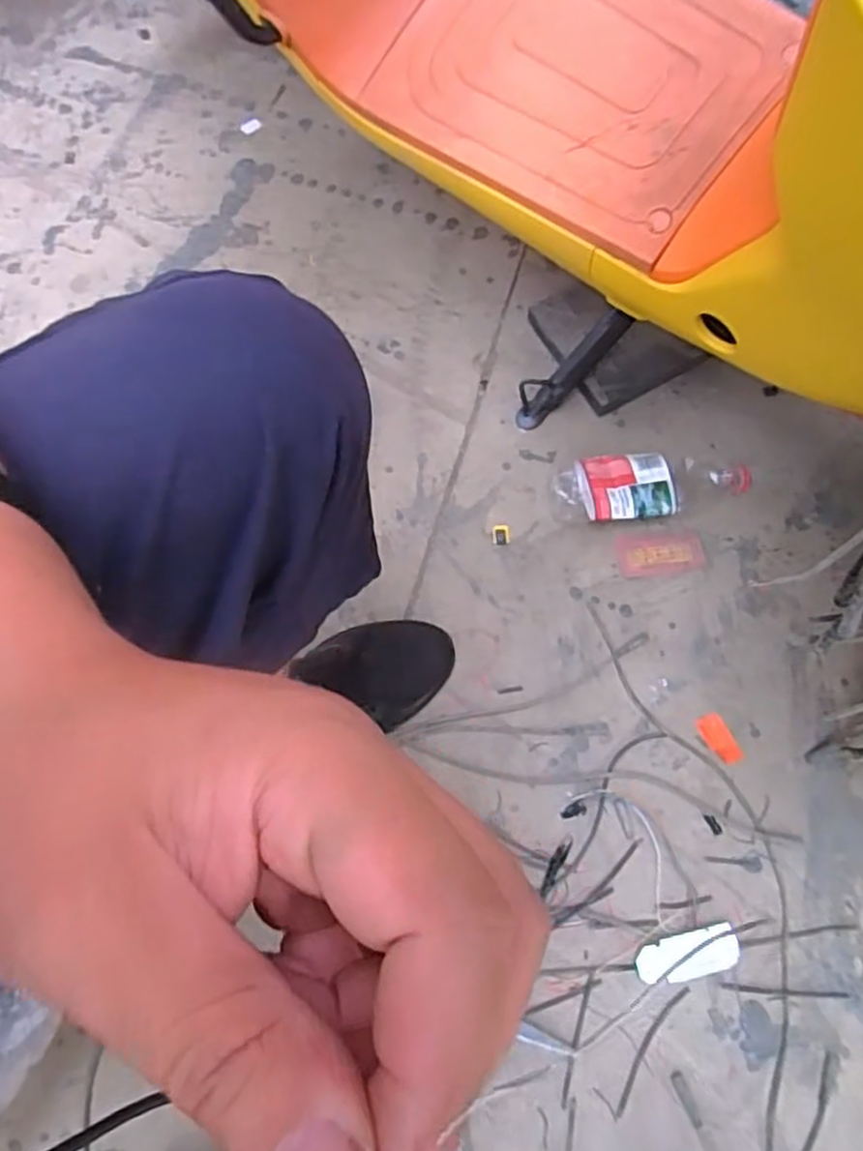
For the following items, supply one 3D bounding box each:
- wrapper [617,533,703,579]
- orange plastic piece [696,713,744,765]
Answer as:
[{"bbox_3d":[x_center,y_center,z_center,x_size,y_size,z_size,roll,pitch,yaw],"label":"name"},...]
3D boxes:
[{"bbox_3d":[0.244,-0.022,0.768,0.089,0.004,0.044,-3,71,-1],"label":"wrapper"},{"bbox_3d":[0.280,0.160,0.704,0.026,0.004,0.050,-26,72,-8],"label":"orange plastic piece"}]

